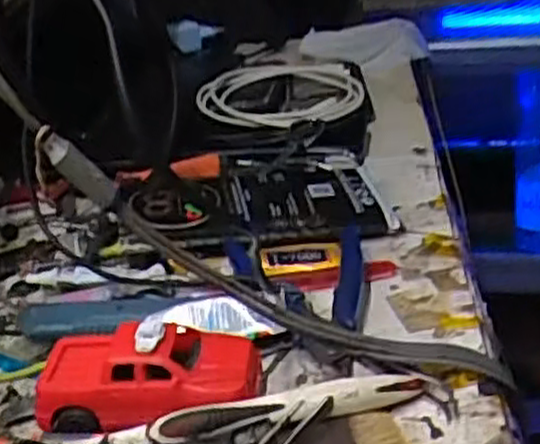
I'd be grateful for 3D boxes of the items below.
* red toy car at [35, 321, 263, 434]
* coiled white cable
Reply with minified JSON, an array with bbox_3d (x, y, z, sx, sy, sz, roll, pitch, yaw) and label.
[{"bbox_3d":[-0.053,0.066,0.348,0.093,0.034,0.046,-4,26,7],"label":"red toy car"},{"bbox_3d":[0.004,-0.117,0.685,0.133,0.033,0.177,-10,26,-5],"label":"coiled white cable"}]

